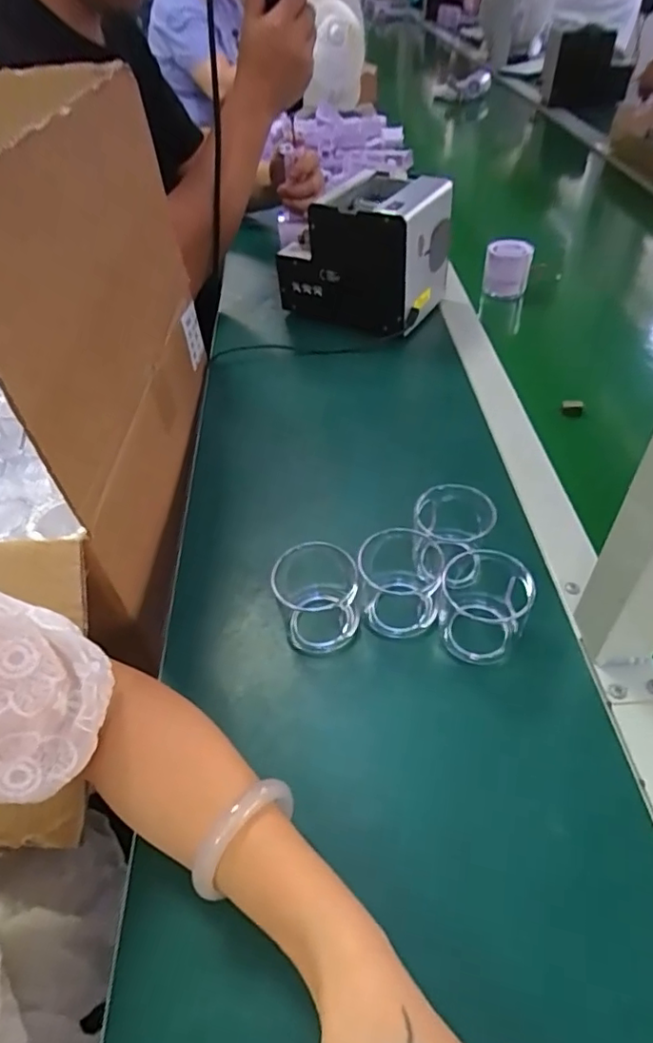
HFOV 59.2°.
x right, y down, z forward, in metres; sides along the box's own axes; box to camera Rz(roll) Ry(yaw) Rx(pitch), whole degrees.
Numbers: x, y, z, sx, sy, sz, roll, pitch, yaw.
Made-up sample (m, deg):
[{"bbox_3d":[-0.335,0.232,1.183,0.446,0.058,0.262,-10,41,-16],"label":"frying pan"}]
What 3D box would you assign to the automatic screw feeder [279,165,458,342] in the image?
[{"bbox_3d":[0.047,-0.325,0.697,0.176,0.144,0.127,26,54,27],"label":"automatic screw feeder"}]

